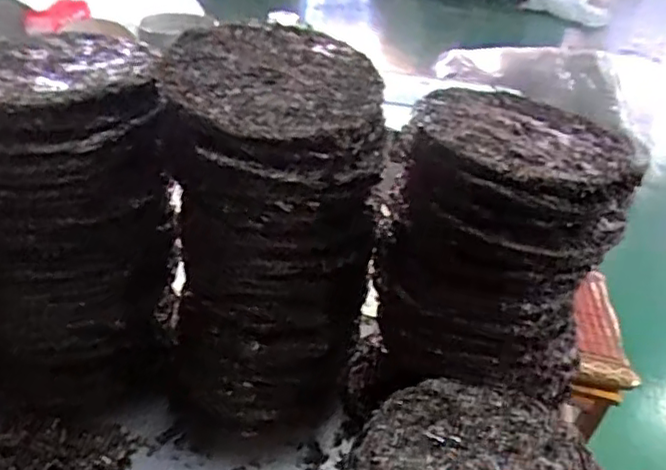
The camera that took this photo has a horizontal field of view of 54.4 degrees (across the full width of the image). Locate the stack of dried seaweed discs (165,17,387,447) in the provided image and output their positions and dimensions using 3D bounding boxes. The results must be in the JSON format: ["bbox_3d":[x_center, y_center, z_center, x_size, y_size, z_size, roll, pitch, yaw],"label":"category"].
[{"bbox_3d":[-0.067,0.017,0.691,0.201,0.410,0.186,2,33,-8],"label":"stack of dried seaweed discs"}]

